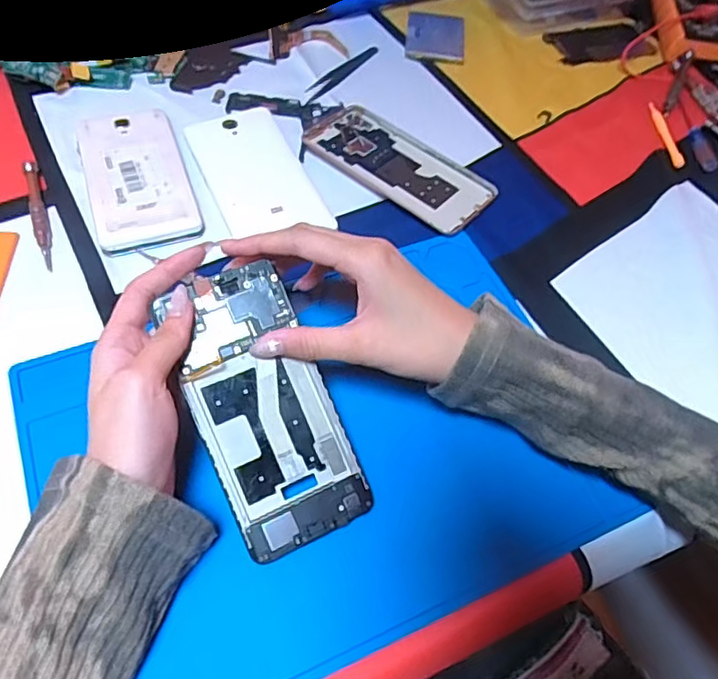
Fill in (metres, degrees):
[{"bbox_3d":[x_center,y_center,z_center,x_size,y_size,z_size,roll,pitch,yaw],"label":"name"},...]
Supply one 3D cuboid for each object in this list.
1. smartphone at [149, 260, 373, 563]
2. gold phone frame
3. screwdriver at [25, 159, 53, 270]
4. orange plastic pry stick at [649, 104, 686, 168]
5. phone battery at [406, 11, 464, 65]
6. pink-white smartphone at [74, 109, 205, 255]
[{"bbox_3d":[-0.050,0.036,0.311,0.070,0.007,0.149,-20,88,-16],"label":"smartphone"},{"bbox_3d":[0.032,-0.144,0.469,0.155,0.006,0.074,37,62,18],"label":"gold phone frame"},{"bbox_3d":[-0.229,-0.091,0.414,0.011,0.009,0.100,-18,60,-15],"label":"screwdriver"},{"bbox_3d":[0.270,-0.182,0.510,0.014,0.006,0.081,2,57,-3],"label":"orange plastic pry stick"},{"bbox_3d":[0.076,-0.300,0.571,0.056,0.004,0.083,5,57,-1],"label":"phone battery"},{"bbox_3d":[-0.169,-0.126,0.438,0.071,0.011,0.141,-17,60,-14],"label":"pink-white smartphone"}]

